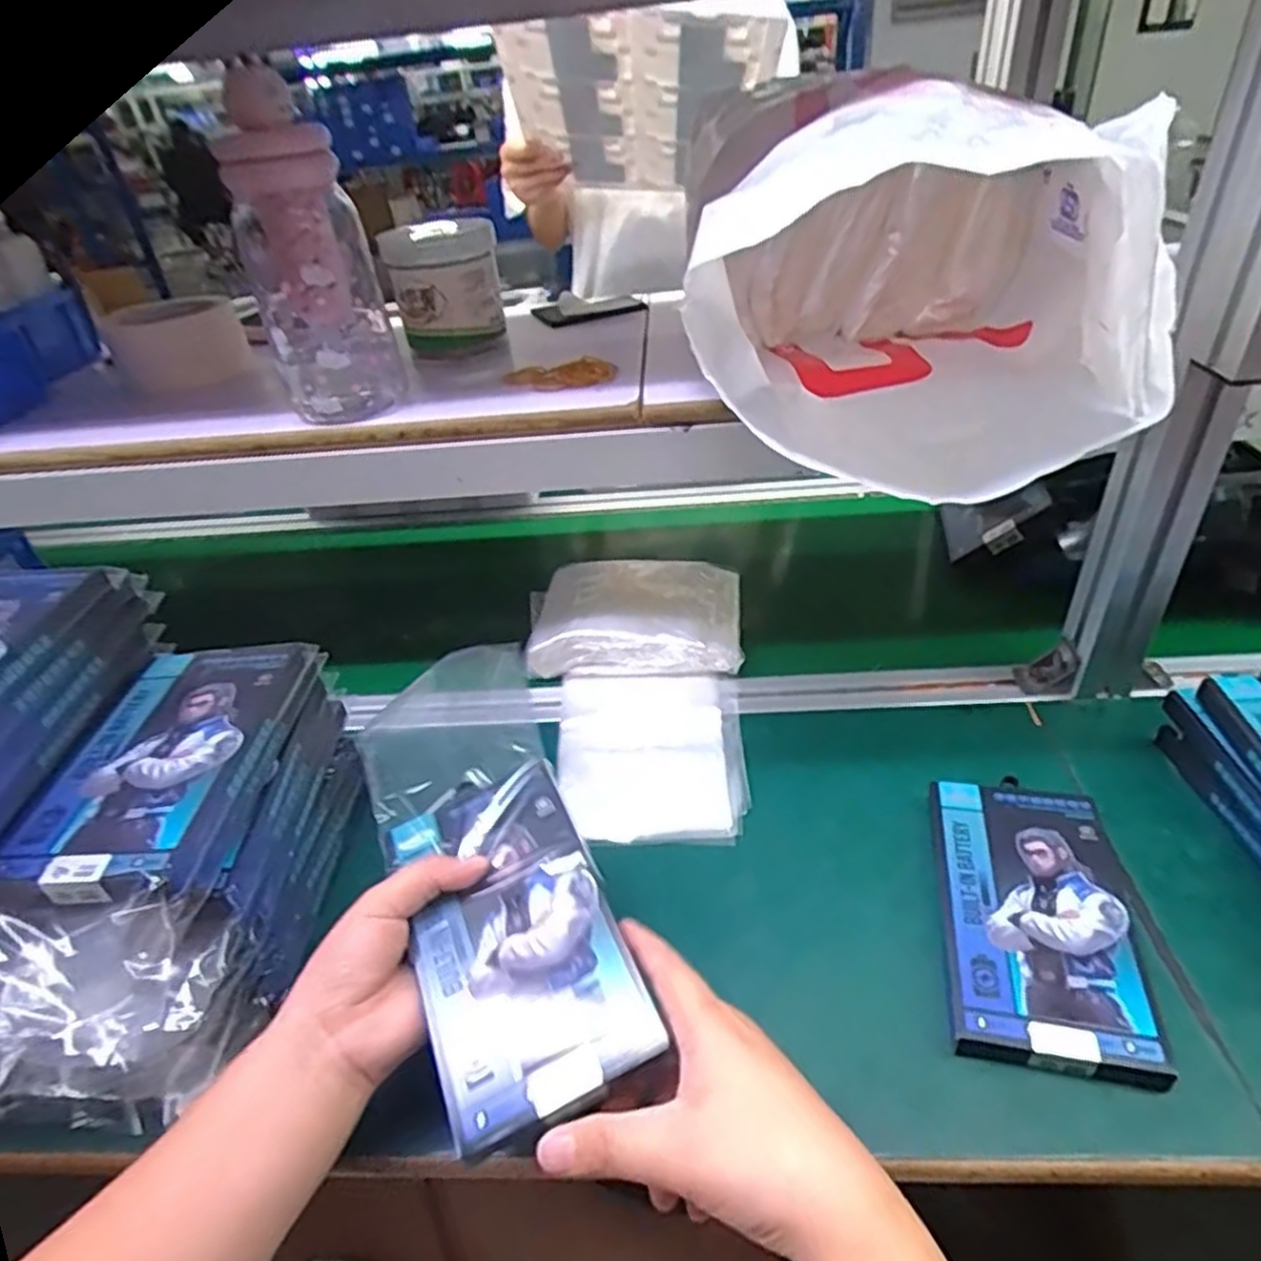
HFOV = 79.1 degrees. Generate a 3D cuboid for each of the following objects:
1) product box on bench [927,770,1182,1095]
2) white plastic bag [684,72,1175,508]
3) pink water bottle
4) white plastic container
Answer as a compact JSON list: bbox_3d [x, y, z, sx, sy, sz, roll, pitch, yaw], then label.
[{"bbox_3d":[0.228,0.155,0.424,0.107,0.014,0.165,3,37,14],"label":"product box on bench"},{"bbox_3d":[0.151,-0.198,0.427,0.215,0.162,0.236,-1,37,9],"label":"white plastic bag"},{"bbox_3d":[-0.210,-0.239,0.500,0.077,0.177,0.093,-17,37,-13],"label":"pink water bottle"},{"bbox_3d":[-0.145,-0.271,0.602,0.083,0.087,0.078,-14,37,-9],"label":"white plastic container"}]

